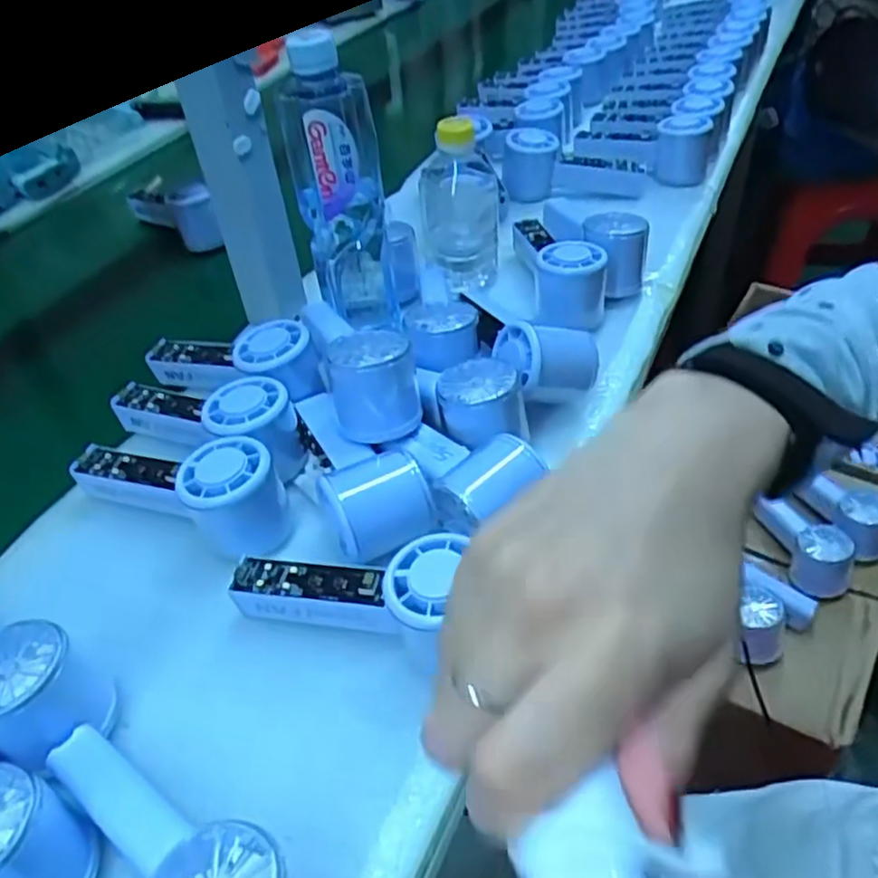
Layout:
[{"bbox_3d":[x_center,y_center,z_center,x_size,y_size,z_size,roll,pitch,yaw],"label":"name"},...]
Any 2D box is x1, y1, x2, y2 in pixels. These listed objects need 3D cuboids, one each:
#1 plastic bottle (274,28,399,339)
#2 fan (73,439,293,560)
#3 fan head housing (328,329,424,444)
[{"bbox_3d":[-0.074,-0.178,0.544,0.063,0.222,0.066,-8,43,-3],"label":"plastic bottle"},{"bbox_3d":[-0.171,0.025,0.468,0.155,0.054,0.058,17,47,22],"label":"fan"},{"bbox_3d":[-0.042,-0.036,0.473,0.058,0.051,0.059,-10,43,-5],"label":"fan head housing"}]

